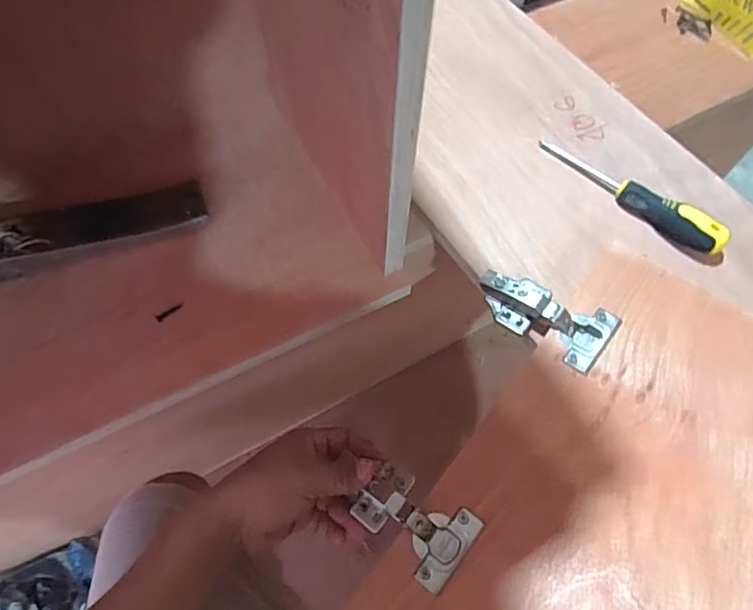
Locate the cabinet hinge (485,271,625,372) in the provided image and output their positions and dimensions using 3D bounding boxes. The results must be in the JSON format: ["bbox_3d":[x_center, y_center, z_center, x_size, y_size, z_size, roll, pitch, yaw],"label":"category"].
[{"bbox_3d":[0.148,0.006,0.469,0.118,0.032,0.058,38,68,16],"label":"cabinet hinge"}]

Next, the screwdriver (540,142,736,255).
[{"bbox_3d":[0.255,-0.117,0.534,0.202,0.030,0.030,39,69,17],"label":"screwdriver"}]

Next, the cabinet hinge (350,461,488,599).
[{"bbox_3d":[0.028,0.168,0.409,0.087,0.032,0.058,36,68,15],"label":"cabinet hinge"}]

